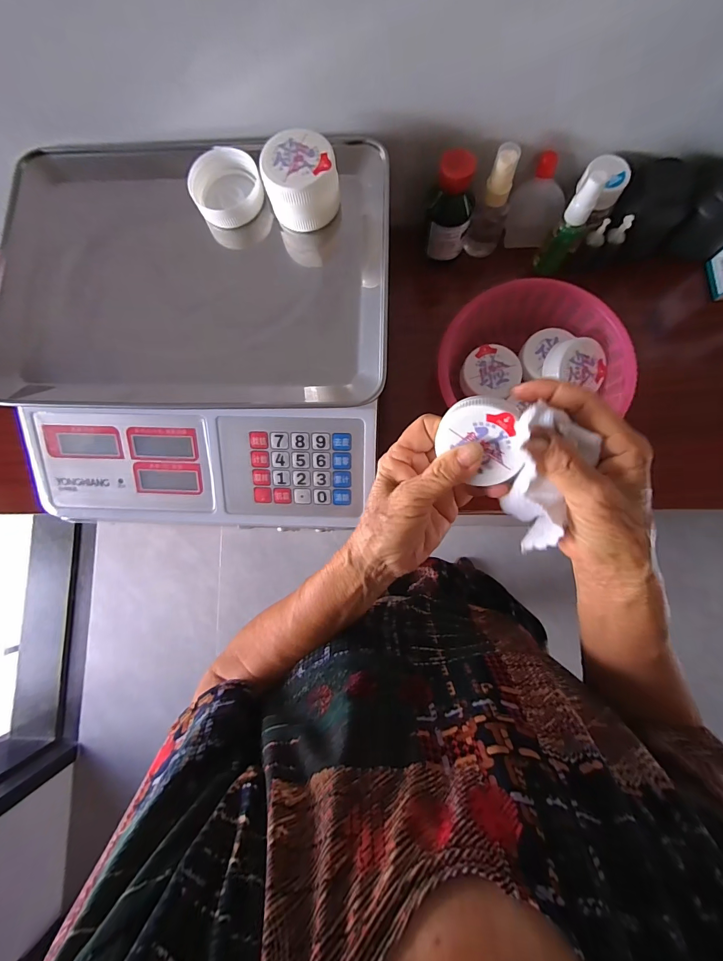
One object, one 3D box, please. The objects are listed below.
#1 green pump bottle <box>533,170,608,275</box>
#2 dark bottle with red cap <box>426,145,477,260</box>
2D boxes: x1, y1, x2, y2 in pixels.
[{"bbox_3d":[0.200,-0.242,0.355,0.027,0.099,0.030,36,86,7],"label":"green pump bottle"},{"bbox_3d":[0.086,-0.259,0.355,0.039,0.091,0.033,11,83,5],"label":"dark bottle with red cap"}]

